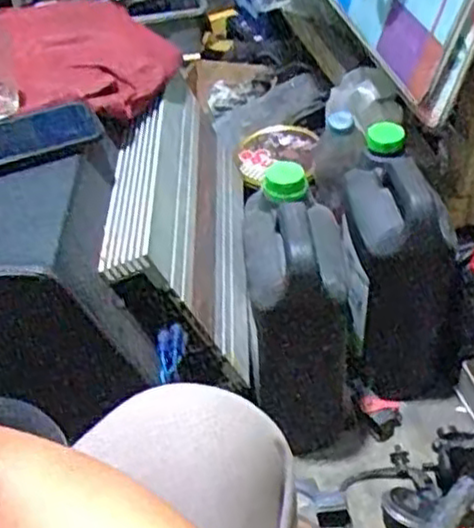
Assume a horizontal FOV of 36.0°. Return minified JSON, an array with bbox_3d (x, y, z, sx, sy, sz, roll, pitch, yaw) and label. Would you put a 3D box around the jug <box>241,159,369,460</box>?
[{"bbox_3d":[0.081,0.069,0.912,0.130,0.321,0.187,-6,43,-2],"label":"jug"}]

